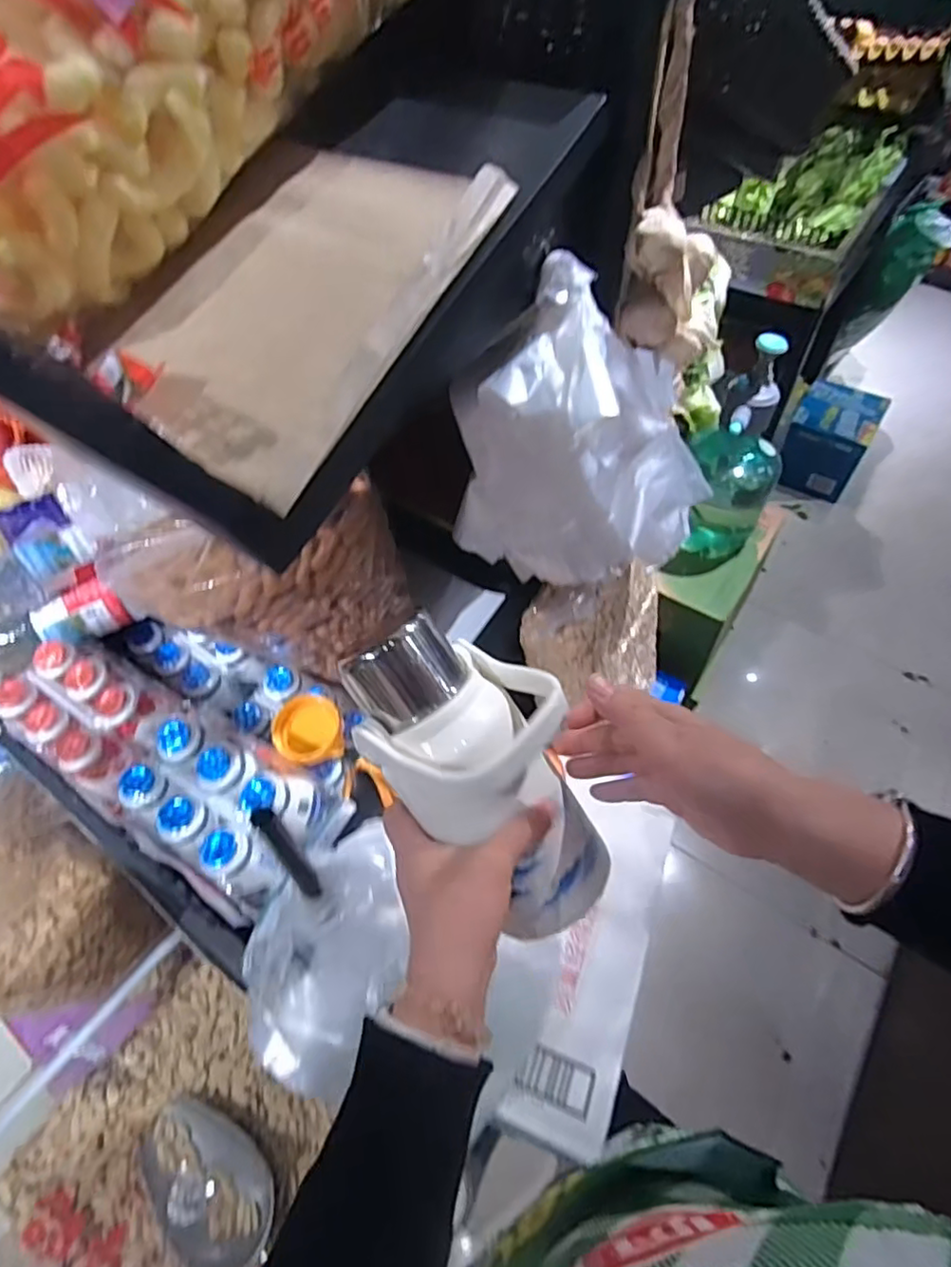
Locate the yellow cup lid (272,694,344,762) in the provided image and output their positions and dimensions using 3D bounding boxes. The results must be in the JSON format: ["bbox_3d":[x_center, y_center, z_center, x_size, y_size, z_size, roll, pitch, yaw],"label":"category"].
[{"bbox_3d":[-0.181,0.104,0.682,0.069,0.034,0.062,-10,53,-6],"label":"yellow cup lid"}]

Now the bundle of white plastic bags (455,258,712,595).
[{"bbox_3d":[0.105,-0.177,0.593,0.220,0.276,0.115,14,54,12],"label":"bundle of white plastic bags"}]

